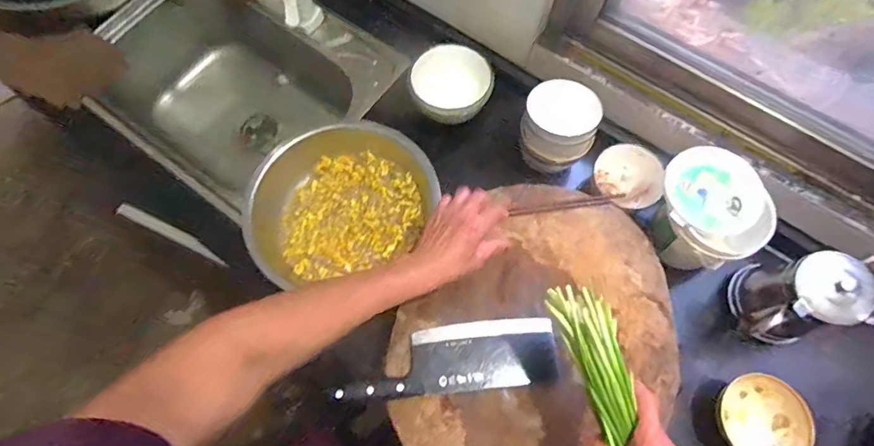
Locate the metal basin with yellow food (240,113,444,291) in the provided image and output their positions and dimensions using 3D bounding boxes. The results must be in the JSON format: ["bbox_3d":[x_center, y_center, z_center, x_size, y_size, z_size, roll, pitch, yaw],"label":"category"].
[{"bbox_3d":[-0.154,-0.037,0.693,0.274,0.087,0.235,-39,74,-14],"label":"metal basin with yellow food"}]

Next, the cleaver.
[{"bbox_3d":[0.017,0.169,0.578,0.266,0.036,0.081,-6,69,-2],"label":"cleaver"}]

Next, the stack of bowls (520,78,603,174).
[{"bbox_3d":[0.181,-0.140,0.686,0.109,0.106,0.088,16,69,6],"label":"stack of bowls"}]

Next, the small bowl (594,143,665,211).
[{"bbox_3d":[0.289,-0.070,0.701,0.099,0.046,0.086,-2,69,-1],"label":"small bowl"}]

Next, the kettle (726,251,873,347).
[{"bbox_3d":[0.470,0.096,0.608,0.106,0.135,0.101,2,69,0],"label":"kettle"}]

